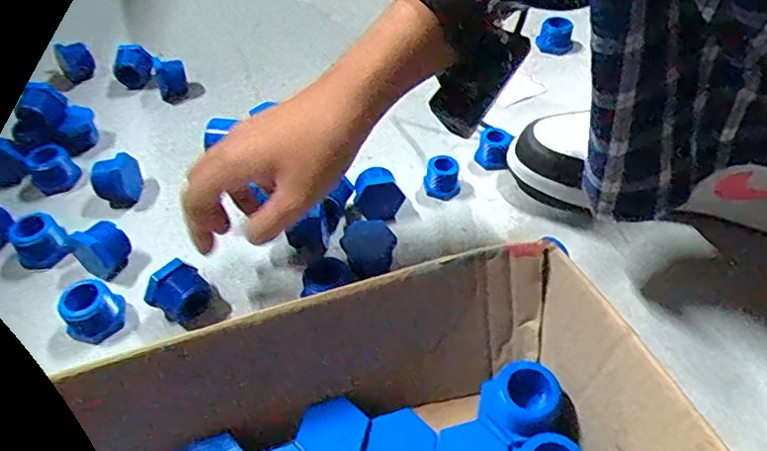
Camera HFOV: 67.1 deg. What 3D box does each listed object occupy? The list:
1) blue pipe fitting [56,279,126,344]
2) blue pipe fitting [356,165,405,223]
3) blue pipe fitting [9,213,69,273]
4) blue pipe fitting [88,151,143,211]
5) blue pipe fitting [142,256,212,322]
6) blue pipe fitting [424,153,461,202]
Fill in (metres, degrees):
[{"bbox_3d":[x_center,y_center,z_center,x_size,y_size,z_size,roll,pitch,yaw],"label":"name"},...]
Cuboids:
[{"bbox_3d":[-0.192,0.057,0.383,0.031,0.034,0.030,-6,48,-3],"label":"blue pipe fitting"},{"bbox_3d":[-0.003,-0.025,0.454,0.036,0.030,0.030,-7,48,-4],"label":"blue pipe fitting"},{"bbox_3d":[-0.255,0.012,0.430,0.034,0.029,0.032,-30,54,-23],"label":"blue pipe fitting"},{"bbox_3d":[-0.215,-0.036,0.467,0.038,0.033,0.029,-26,52,-20],"label":"blue pipe fitting"},{"bbox_3d":[-0.135,0.047,0.385,0.027,0.039,0.033,29,55,25],"label":"blue pipe fitting"},{"bbox_3d":[0.048,-0.039,0.471,0.026,0.027,0.026,-1,48,1],"label":"blue pipe fitting"}]

